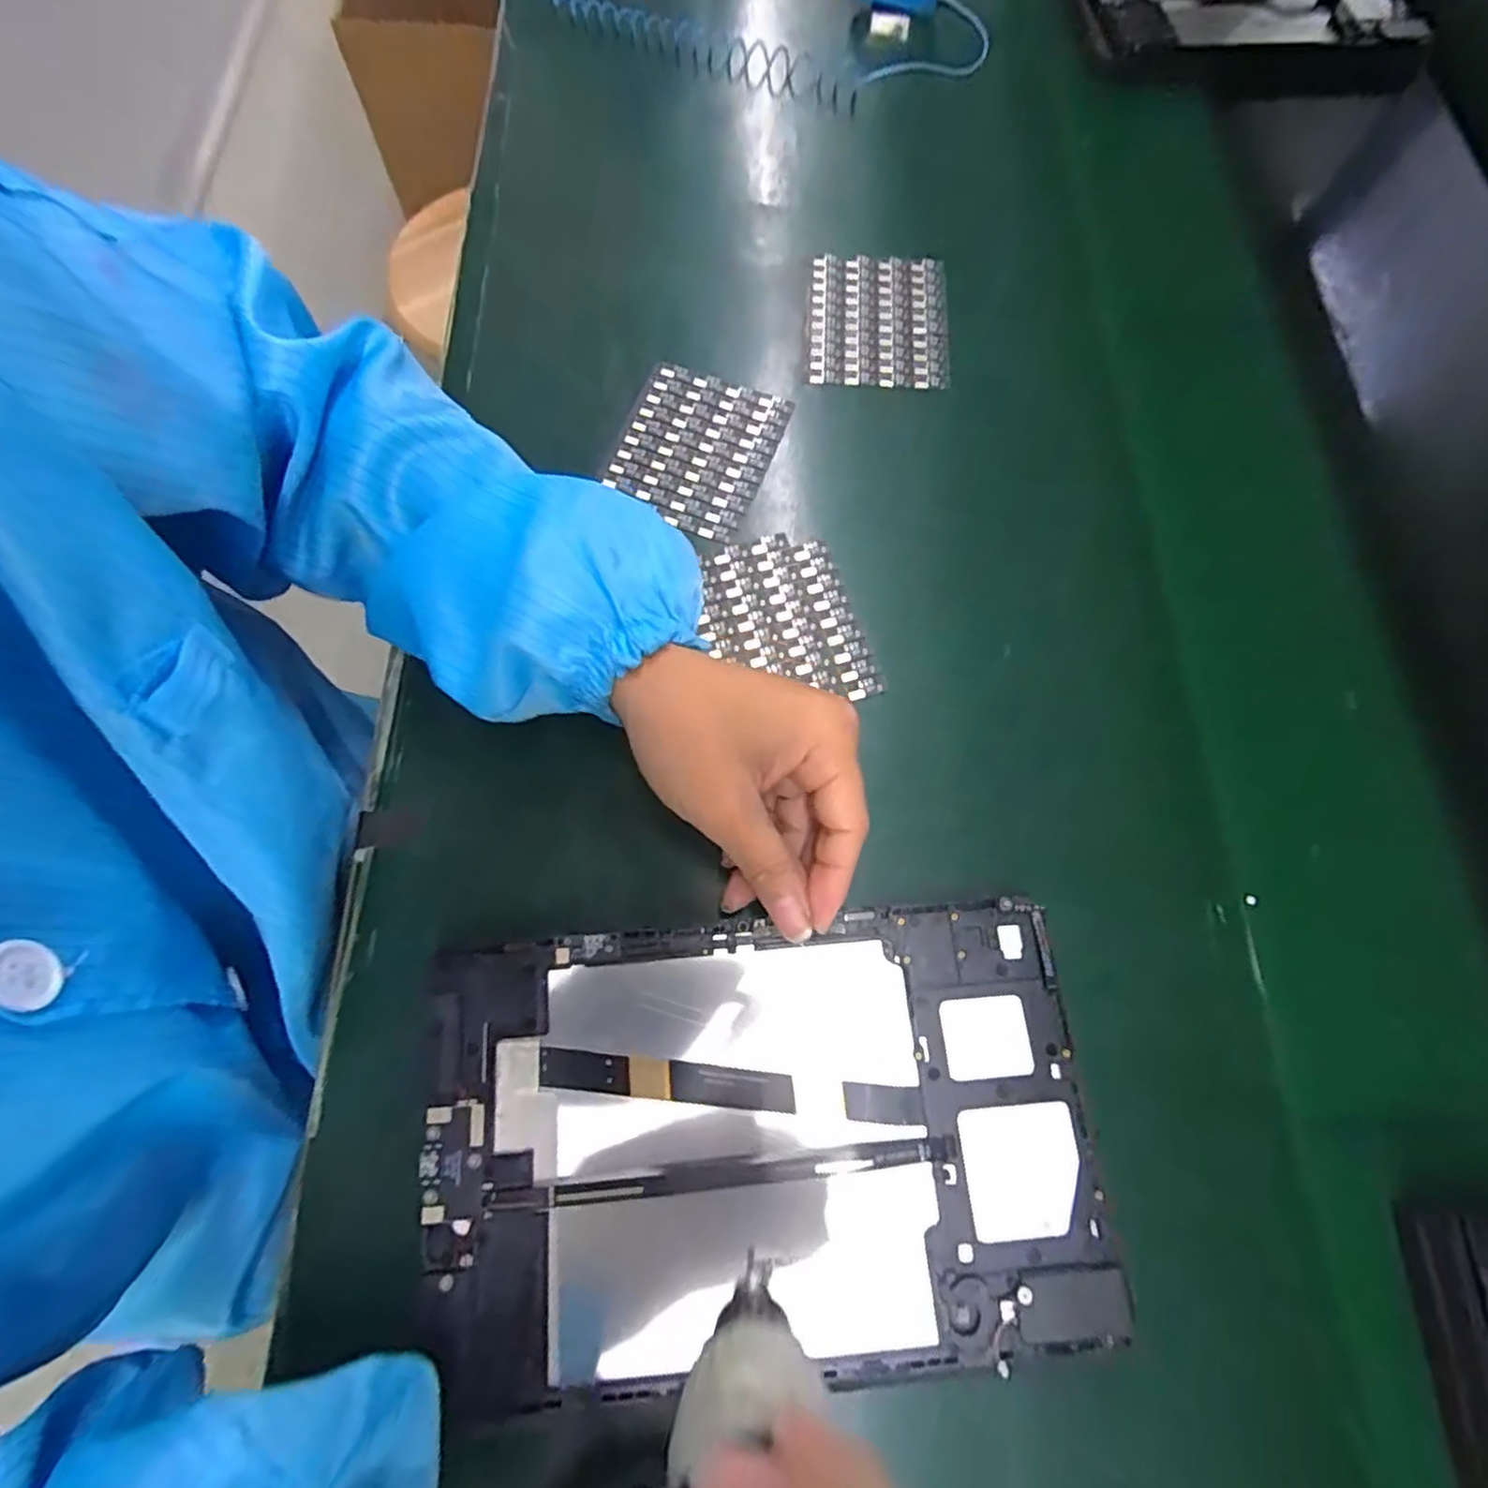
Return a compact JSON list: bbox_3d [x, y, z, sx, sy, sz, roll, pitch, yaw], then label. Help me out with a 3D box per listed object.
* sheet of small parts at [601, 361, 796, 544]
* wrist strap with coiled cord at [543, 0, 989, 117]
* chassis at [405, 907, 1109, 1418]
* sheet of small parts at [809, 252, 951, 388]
[{"bbox_3d":[-0.027,-0.160,0.373,0.082,0.009,0.093,22,72,5],"label":"sheet of small parts"},{"bbox_3d":[0.001,-0.533,0.492,0.343,0.036,0.159,28,73,7],"label":"wrist strap with coiled cord"},{"bbox_3d":[0.005,0.143,0.252,0.235,0.014,0.146,-4,69,-3],"label":"chassis"},{"bbox_3d":[0.079,-0.247,0.401,0.079,0.009,0.090,4,72,-1],"label":"sheet of small parts"}]

